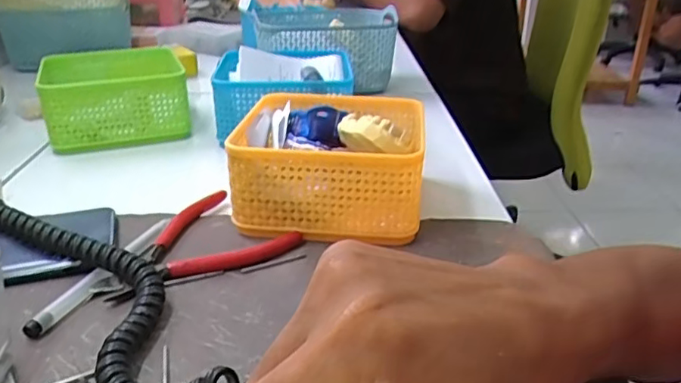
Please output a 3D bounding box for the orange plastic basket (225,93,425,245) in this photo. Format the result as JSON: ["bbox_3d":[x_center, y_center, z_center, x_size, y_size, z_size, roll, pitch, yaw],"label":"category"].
[{"bbox_3d":[-0.005,-0.024,0.441,0.130,0.064,0.135,3,26,6],"label":"orange plastic basket"}]

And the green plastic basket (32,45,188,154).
[{"bbox_3d":[-0.226,-0.098,0.590,0.127,0.058,0.128,-10,28,-20],"label":"green plastic basket"}]

